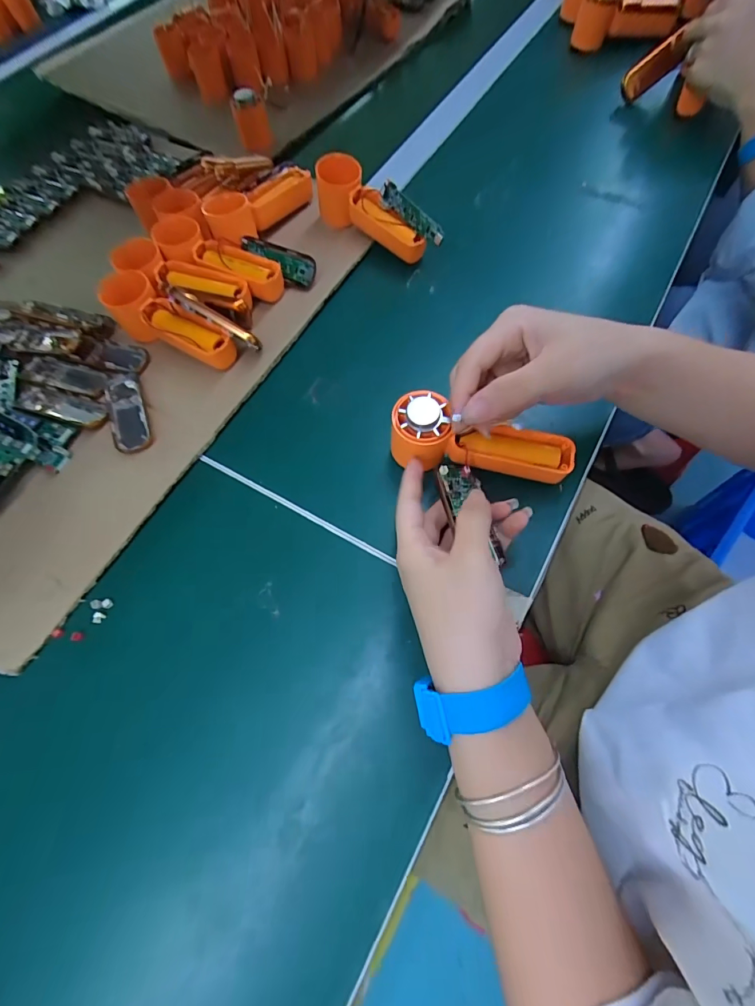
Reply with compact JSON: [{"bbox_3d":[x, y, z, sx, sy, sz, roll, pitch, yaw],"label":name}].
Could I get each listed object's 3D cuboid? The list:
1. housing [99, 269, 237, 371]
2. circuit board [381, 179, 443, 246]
[{"bbox_3d":[-0.179,-0.155,0.363,0.120,0.047,0.039,29,71,13],"label":"housing"},{"bbox_3d":[0.033,-0.273,0.390,0.077,0.018,0.011,45,75,5],"label":"circuit board"}]

